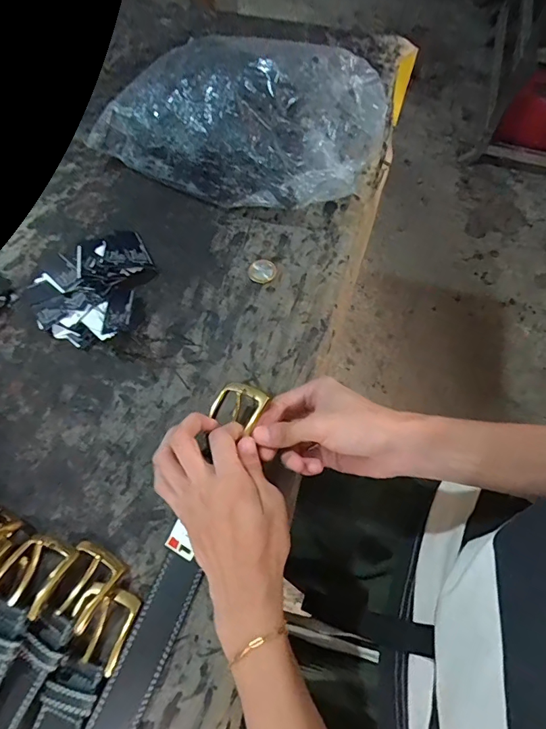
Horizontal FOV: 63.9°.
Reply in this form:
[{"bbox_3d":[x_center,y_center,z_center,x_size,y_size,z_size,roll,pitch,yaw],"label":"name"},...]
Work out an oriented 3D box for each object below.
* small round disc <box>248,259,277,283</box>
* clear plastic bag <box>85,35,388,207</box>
[{"bbox_3d":[-0.011,-0.100,0.465,0.028,0.004,0.029,0,65,1],"label":"small round disc"},{"bbox_3d":[-0.035,-0.276,0.485,0.294,0.116,0.162,22,67,11],"label":"clear plastic bag"}]

